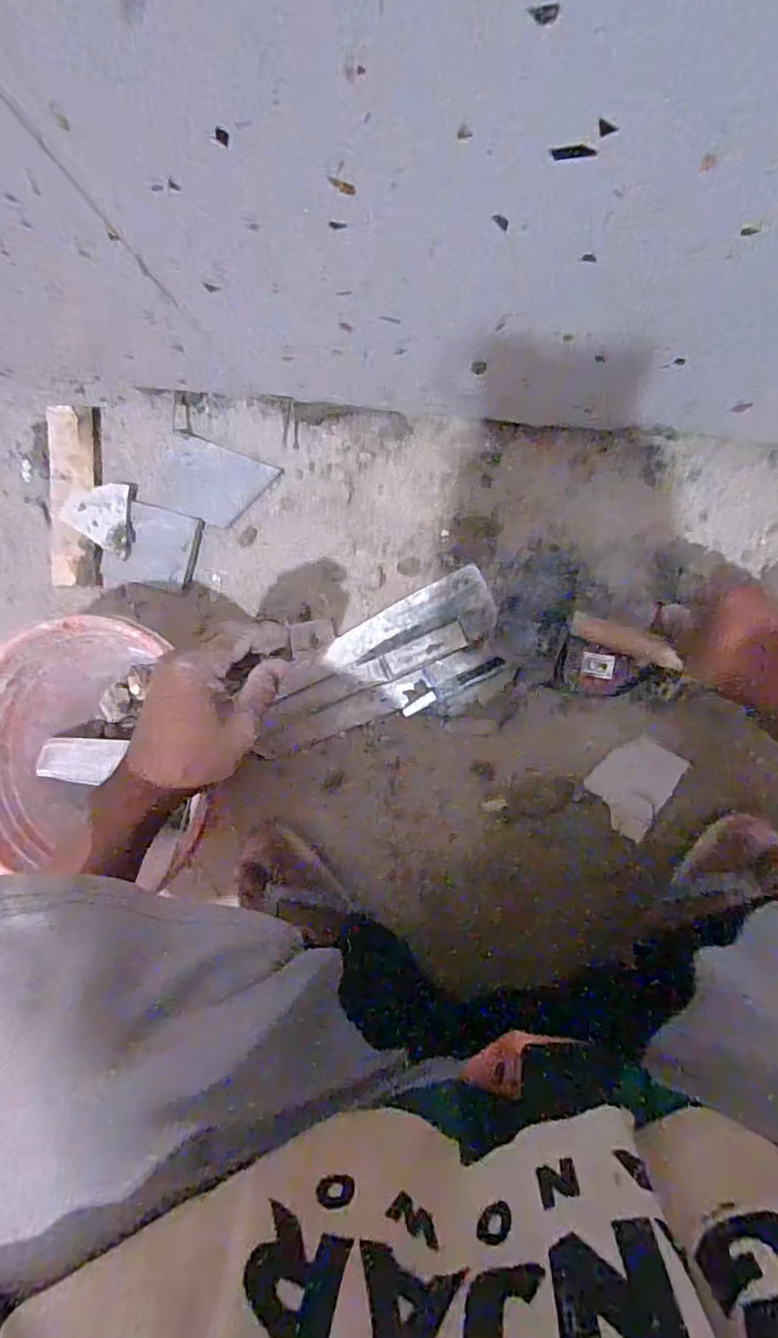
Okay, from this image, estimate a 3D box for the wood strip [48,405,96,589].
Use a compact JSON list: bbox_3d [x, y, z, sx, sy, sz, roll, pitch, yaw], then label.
[{"bbox_3d":[-0.341,-0.185,0.637,0.048,0.011,0.187,-2,92,5],"label":"wood strip"}]

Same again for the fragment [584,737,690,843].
[{"bbox_3d":[0.248,0.118,0.600,0.075,0.008,0.093,33,95,3],"label":"fragment"}]

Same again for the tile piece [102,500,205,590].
[{"bbox_3d":[-0.253,-0.126,0.633,0.095,0.006,0.090,17,94,4],"label":"tile piece"}]

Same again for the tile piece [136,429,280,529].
[{"bbox_3d":[-0.193,-0.197,0.631,0.123,0.004,0.082,22,94,3],"label":"tile piece"}]

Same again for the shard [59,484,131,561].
[{"bbox_3d":[-0.314,-0.159,0.634,0.073,0.011,0.074,0,92,5],"label":"shard"}]

